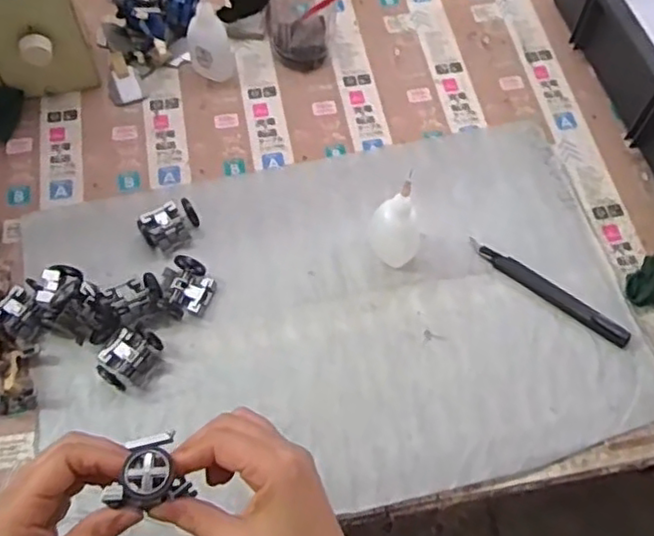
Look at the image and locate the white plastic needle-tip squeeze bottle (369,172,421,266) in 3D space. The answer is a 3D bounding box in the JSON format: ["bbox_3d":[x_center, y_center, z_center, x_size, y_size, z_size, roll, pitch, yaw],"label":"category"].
[{"bbox_3d":[0.059,-0.039,0.531,0.041,0.099,0.044,14,65,6],"label":"white plastic needle-tip squeeze bottle"}]

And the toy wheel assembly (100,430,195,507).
[{"bbox_3d":[-0.097,0.110,0.350,0.041,0.020,0.034,-19,66,-10],"label":"toy wheel assembly"}]

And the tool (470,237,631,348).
[{"bbox_3d":[0.187,0.018,0.554,0.147,0.008,0.015,35,69,15],"label":"tool"}]

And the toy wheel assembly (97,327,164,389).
[{"bbox_3d":[-0.157,0.067,0.513,0.034,0.024,0.049,33,68,14],"label":"toy wheel assembly"}]

